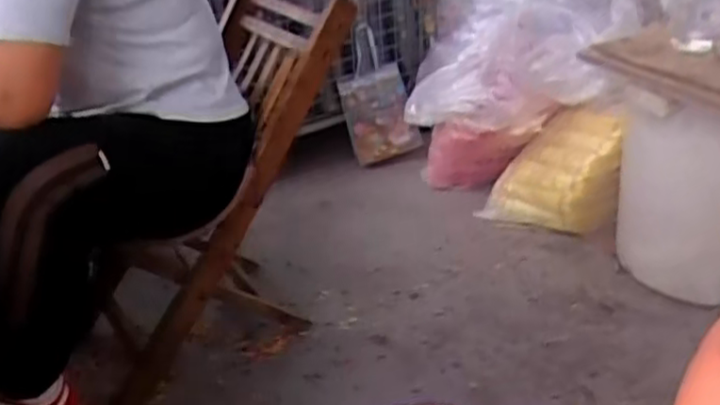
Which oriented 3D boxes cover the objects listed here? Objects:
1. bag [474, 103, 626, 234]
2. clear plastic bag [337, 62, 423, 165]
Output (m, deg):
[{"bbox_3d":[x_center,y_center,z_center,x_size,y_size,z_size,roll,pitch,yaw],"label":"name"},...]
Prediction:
[{"bbox_3d":[0.423,-0.077,1.604,0.266,0.273,0.189,-4,30,4],"label":"bag"},{"bbox_3d":[0.057,-0.236,1.897,0.205,0.232,0.047,-23,16,-26],"label":"clear plastic bag"}]

